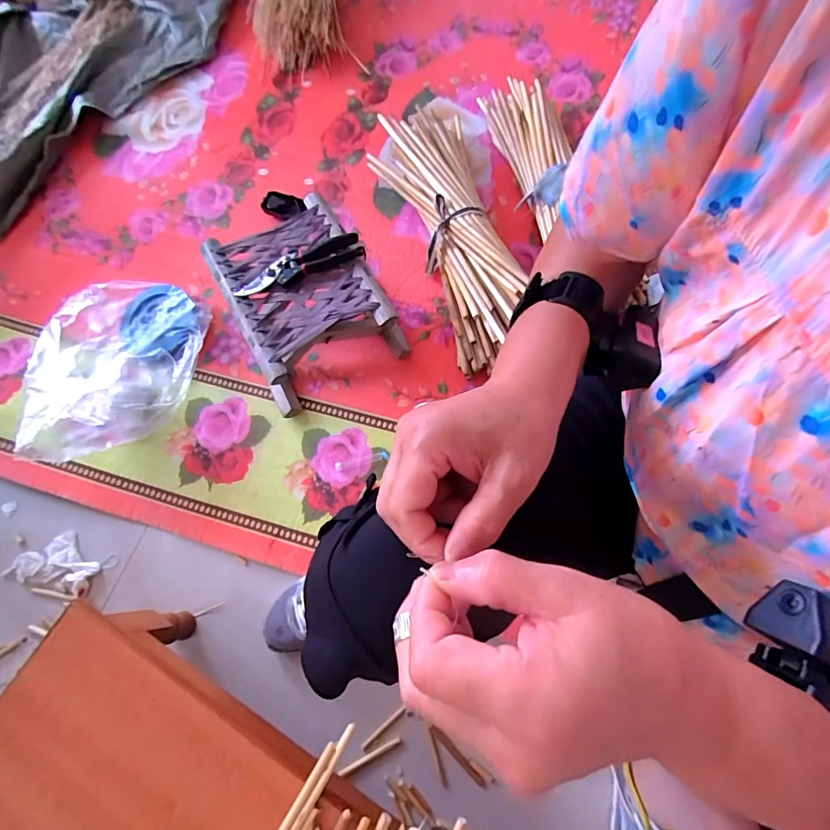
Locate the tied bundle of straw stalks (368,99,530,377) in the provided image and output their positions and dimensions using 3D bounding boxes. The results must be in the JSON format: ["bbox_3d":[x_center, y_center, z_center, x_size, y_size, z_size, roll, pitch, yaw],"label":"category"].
[{"bbox_3d":[0.077,-0.365,0.840,0.183,0.139,0.579,-18,71,-4],"label":"tied bundle of straw stalks"}]

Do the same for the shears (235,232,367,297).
[{"bbox_3d":[-0.183,-0.239,0.702,0.202,0.016,0.056,-21,72,-5],"label":"shears"}]

